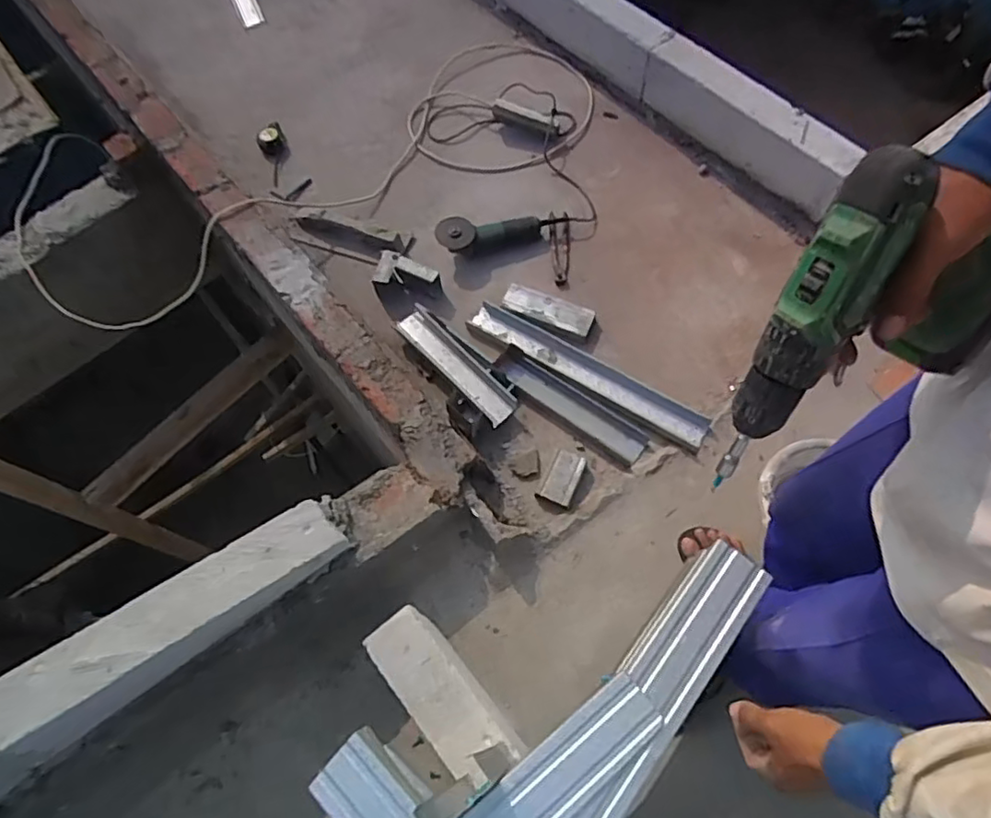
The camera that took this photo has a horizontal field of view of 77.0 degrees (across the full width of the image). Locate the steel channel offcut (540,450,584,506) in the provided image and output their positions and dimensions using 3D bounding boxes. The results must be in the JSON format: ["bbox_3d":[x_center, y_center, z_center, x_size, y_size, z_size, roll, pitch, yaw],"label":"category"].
[{"bbox_3d":[0.141,0.141,1.298,0.063,0.019,0.111,22,67,9],"label":"steel channel offcut"}]

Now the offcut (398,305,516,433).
[{"bbox_3d":[-0.085,-0.106,1.426,0.083,0.034,0.353,-39,69,-14],"label":"offcut"}]

